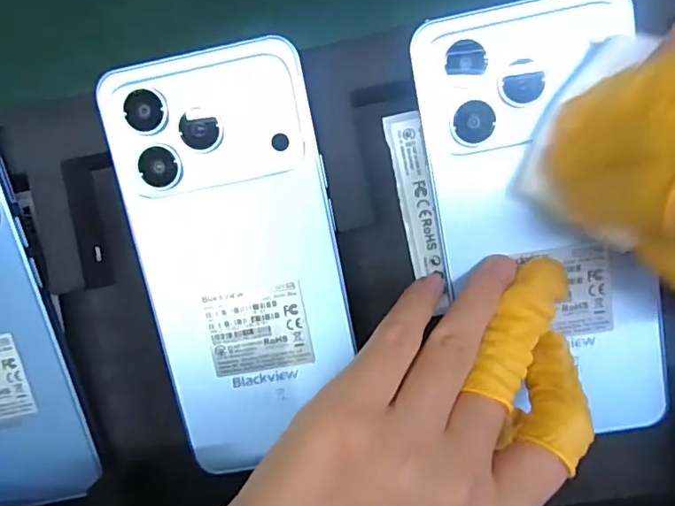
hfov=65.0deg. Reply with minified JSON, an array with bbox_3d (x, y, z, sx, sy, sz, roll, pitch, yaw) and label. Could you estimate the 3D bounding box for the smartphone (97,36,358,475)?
[{"bbox_3d":[-0.036,0.006,0.204,0.076,0.006,0.158,-11,101,4],"label":"smartphone"}]

